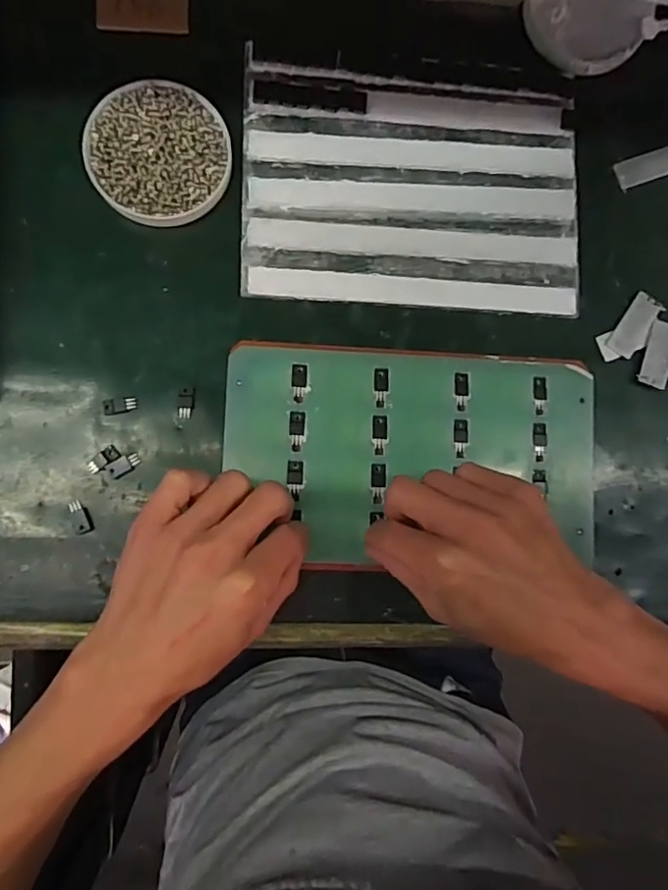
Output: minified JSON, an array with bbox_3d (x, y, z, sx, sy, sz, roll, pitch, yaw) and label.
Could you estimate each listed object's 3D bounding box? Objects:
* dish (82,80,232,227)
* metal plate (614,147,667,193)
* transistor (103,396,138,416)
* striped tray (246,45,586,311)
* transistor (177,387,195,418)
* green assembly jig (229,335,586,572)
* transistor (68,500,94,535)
[{"bbox_3d":[-0.123,-0.205,0.392,0.095,0.019,0.099,0,86,-5],"label":"dish"},{"bbox_3d":[0.243,-0.216,0.430,0.056,0.004,0.023,-25,89,-6],"label":"metal plate"},{"bbox_3d":[-0.146,-0.027,0.380,0.022,0.004,0.011,-10,87,-5],"label":"transistor"},{"bbox_3d":[0.059,-0.187,0.408,0.244,0.020,0.171,3,81,-4],"label":"striped tray"},{"bbox_3d":[-0.102,-0.029,0.381,0.011,0.004,0.022,2,86,-5],"label":"transistor"},{"bbox_3d":[0.054,0.005,0.371,0.247,0.009,0.145,1,81,-5],"label":"green assembly jig"},{"bbox_3d":[-0.171,0.048,0.373,0.012,0.004,0.022,-26,89,-6],"label":"transistor"}]

